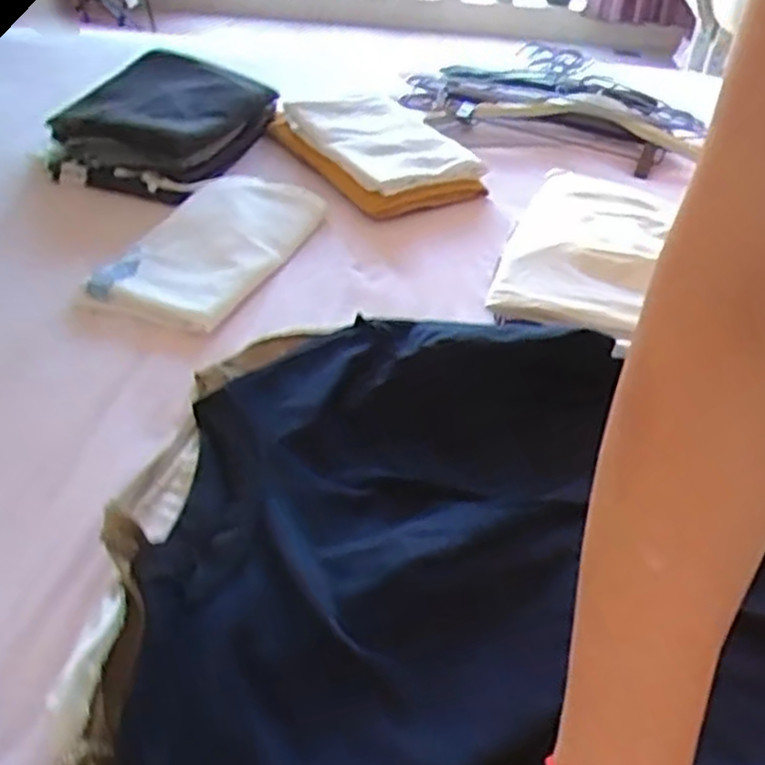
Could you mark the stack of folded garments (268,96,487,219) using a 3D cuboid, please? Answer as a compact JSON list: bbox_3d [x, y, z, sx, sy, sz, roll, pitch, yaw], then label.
[{"bbox_3d":[-0.007,-0.301,0.913,0.197,0.064,0.302,-18,47,-19],"label":"stack of folded garments"}]

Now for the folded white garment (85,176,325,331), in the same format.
[{"bbox_3d":[-0.166,-0.140,0.728,0.142,0.030,0.252,14,45,13],"label":"folded white garment"}]

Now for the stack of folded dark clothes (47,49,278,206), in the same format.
[{"bbox_3d":[-0.260,-0.321,0.885,0.183,0.088,0.255,11,44,10],"label":"stack of folded dark clothes"}]

